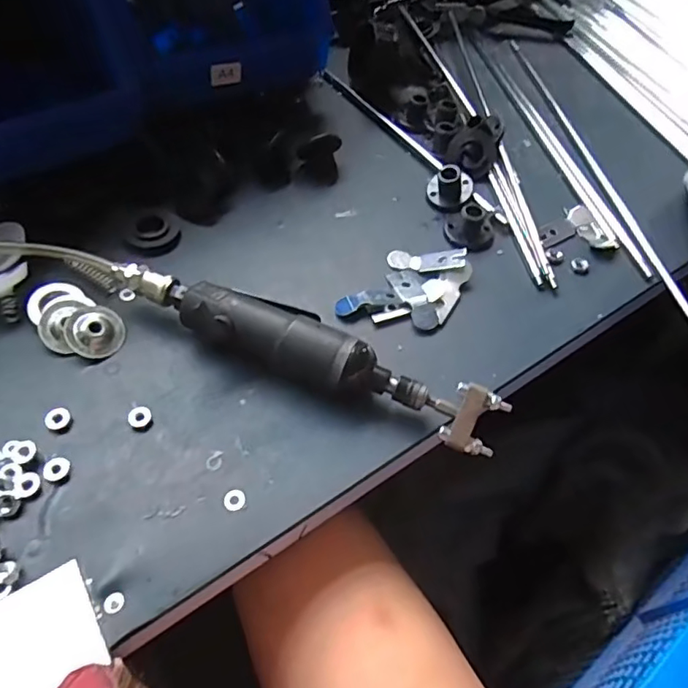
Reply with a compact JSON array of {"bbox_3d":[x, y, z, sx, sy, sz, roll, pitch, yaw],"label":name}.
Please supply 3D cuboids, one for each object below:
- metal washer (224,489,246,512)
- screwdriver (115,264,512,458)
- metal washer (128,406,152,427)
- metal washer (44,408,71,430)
[{"bbox_3d":[-0.066,0.095,0.334,0.013,0.004,0.014,4,54,-5],"label":"metal washer"},{"bbox_3d":[-0.031,0.001,0.377,0.283,0.043,0.048,22,56,11],"label":"screwdriver"},{"bbox_3d":[-0.134,0.048,0.360,0.014,0.005,0.015,1,53,-4],"label":"metal washer"},{"bbox_3d":[-0.187,0.048,0.356,0.015,0.005,0.014,2,53,-3],"label":"metal washer"}]

